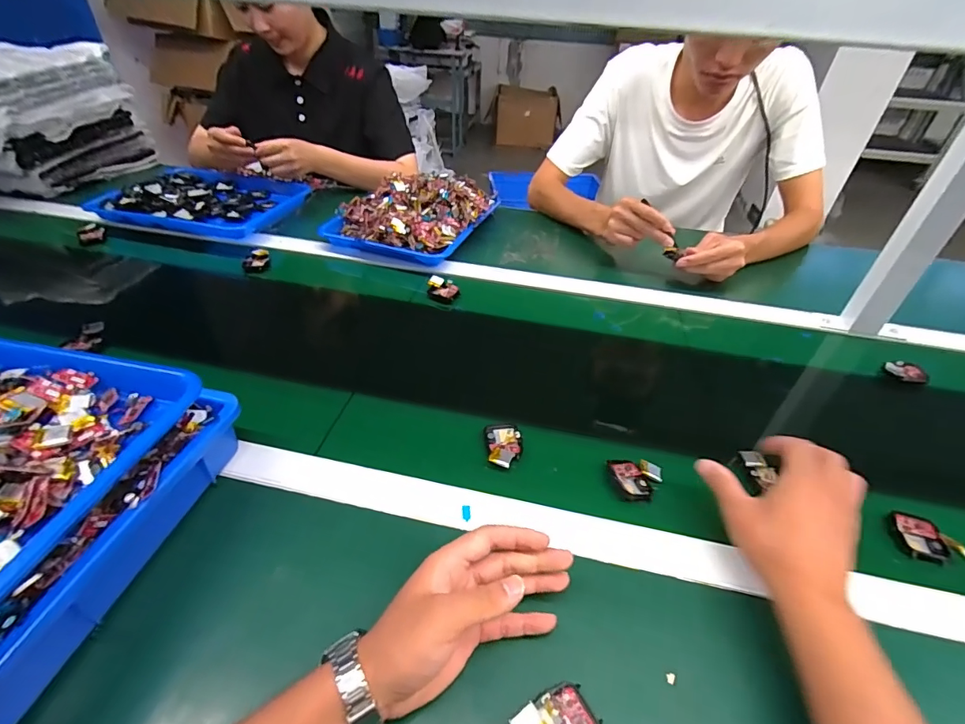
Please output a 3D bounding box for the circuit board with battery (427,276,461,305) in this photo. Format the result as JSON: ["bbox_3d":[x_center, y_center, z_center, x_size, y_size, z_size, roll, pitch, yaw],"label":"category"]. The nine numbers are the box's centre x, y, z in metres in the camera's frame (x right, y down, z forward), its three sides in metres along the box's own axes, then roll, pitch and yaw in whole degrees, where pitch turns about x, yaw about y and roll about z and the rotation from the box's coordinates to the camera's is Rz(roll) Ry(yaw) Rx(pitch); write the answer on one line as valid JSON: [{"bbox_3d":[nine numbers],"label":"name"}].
[{"bbox_3d":[-0.060,-0.113,0.710,0.049,0.025,0.038,6,40,3],"label":"circuit board with battery"}]

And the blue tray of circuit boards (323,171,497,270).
[{"bbox_3d":[-0.128,-0.297,0.868,0.247,0.072,0.283,16,42,15],"label":"blue tray of circuit boards"}]

